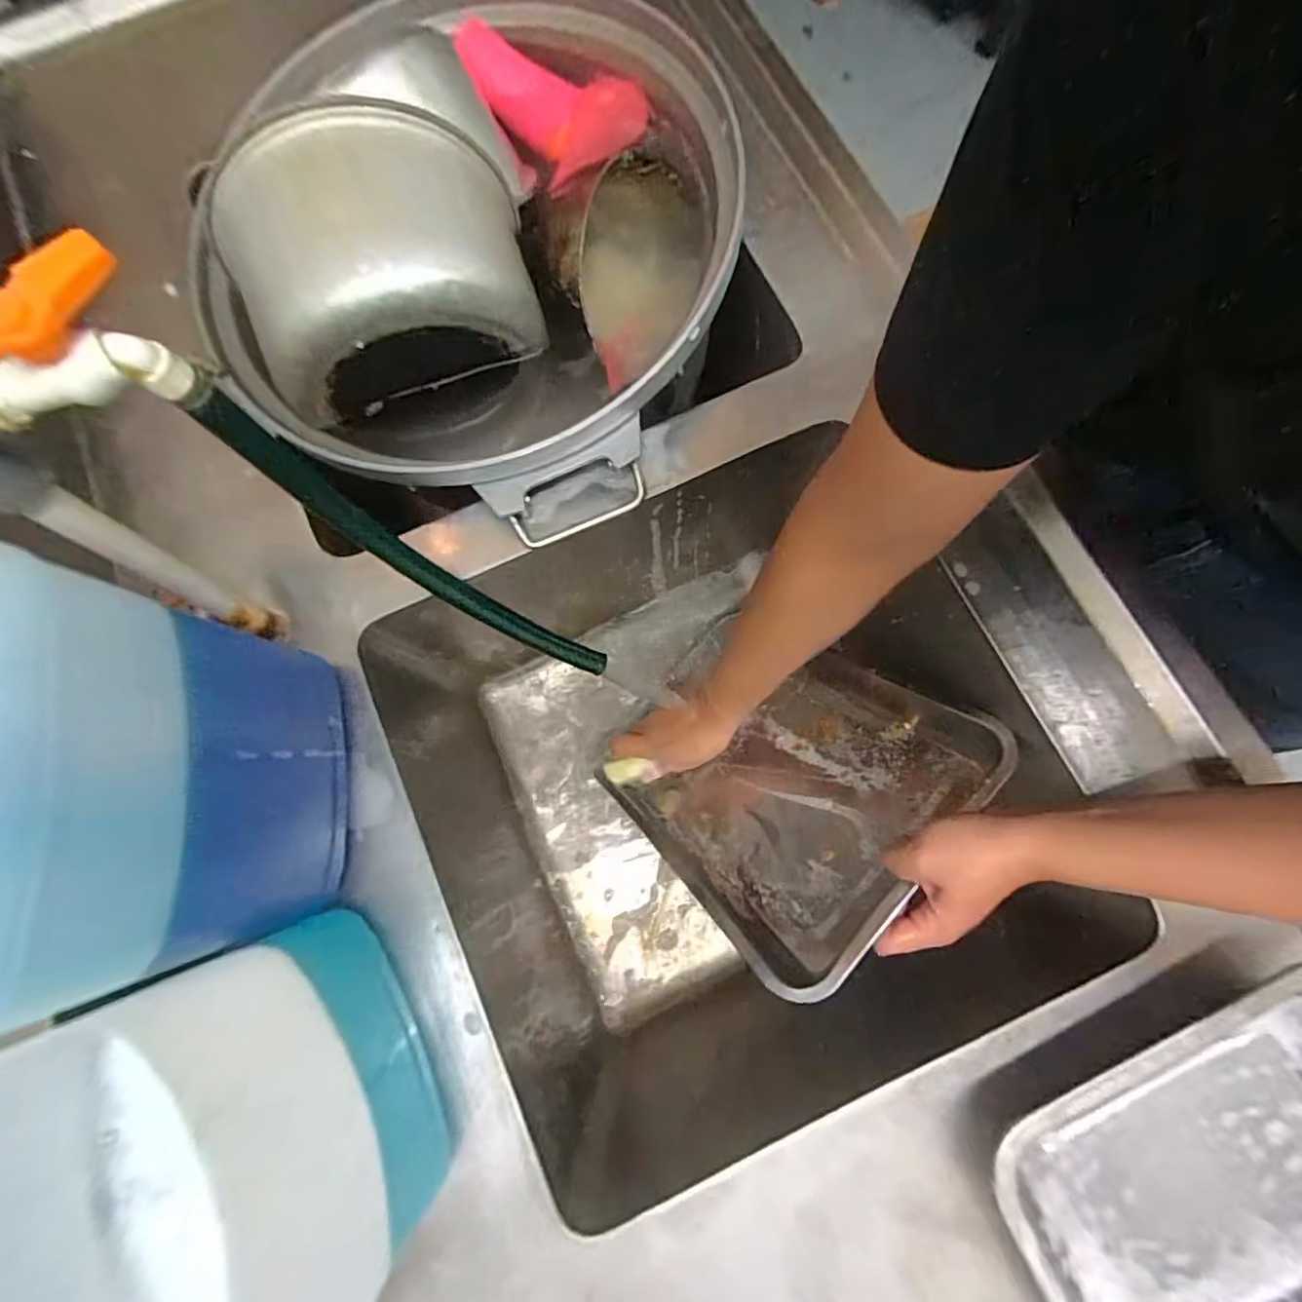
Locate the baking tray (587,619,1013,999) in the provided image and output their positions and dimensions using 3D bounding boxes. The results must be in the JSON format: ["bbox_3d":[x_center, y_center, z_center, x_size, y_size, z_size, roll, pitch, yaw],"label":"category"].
[{"bbox_3d":[0.125,0.127,0.594,0.277,0.062,0.365,-47,37,-9],"label":"baking tray"}]

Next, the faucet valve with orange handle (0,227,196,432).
[{"bbox_3d":[-0.251,-0.128,0.243,0.082,0.055,0.029,-30,76,-4],"label":"faucet valve with orange handle"}]

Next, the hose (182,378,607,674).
[{"bbox_3d":[-0.151,-0.059,0.415,0.061,0.325,0.025,18,76,44],"label":"hose"}]

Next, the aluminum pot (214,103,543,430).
[{"bbox_3d":[-0.188,-0.276,0.436,0.185,0.168,0.127,-21,78,-3],"label":"aluminum pot"}]

